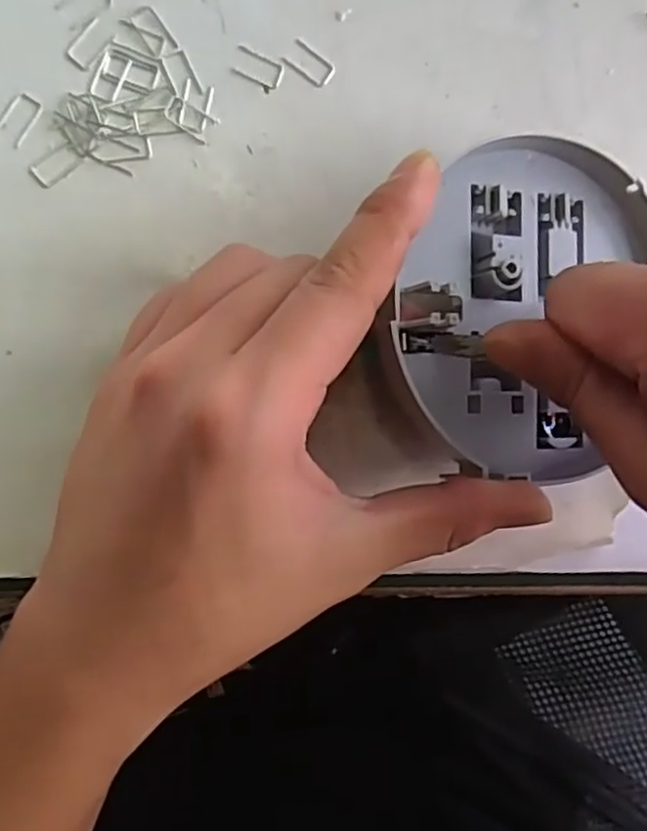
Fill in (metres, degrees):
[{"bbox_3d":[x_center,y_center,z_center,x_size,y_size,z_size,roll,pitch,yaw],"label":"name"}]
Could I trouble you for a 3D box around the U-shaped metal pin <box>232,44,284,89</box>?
[{"bbox_3d":[-0.021,-0.113,0.222,0.016,0.004,0.009,21,90,-9],"label":"U-shaped metal pin"}]

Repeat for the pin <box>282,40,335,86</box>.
[{"bbox_3d":[-0.005,-0.116,0.224,0.016,0.004,0.009,33,91,-10],"label":"pin"}]

